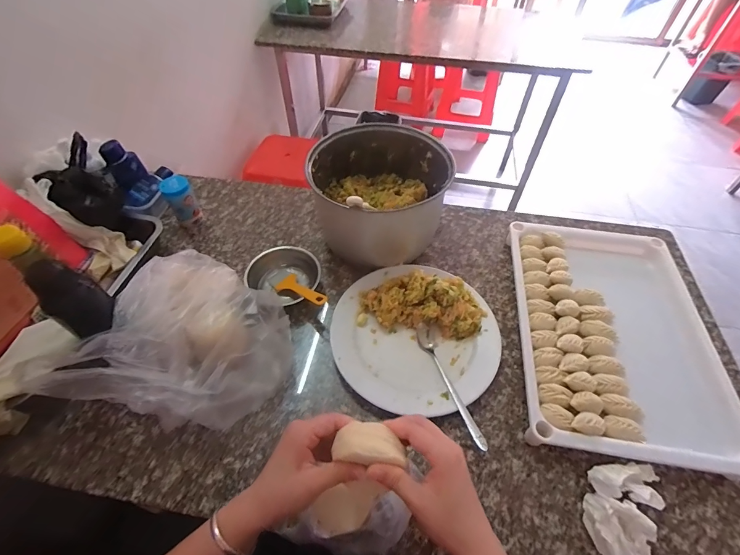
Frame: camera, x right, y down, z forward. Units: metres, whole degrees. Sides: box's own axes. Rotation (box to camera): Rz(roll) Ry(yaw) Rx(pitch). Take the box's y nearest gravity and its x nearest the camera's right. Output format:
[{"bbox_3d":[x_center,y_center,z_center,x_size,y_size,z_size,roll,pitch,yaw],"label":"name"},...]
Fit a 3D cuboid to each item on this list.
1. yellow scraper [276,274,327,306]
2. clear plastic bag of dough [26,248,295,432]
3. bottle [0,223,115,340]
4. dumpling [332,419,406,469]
[{"bbox_3d":[-0.107,0.022,0.569,0.124,0.012,0.036,20,51,44],"label":"yellow scraper"},{"bbox_3d":[-0.235,0.080,0.492,0.236,0.110,0.228,9,52,7],"label":"clear plastic bag of dough"},{"bbox_3d":[-0.363,0.023,0.433,0.053,0.206,0.059,28,57,20],"label":"bottle"},{"bbox_3d":[0.001,0.152,0.327,0.063,0.020,0.037,5,52,4],"label":"dumpling"}]

